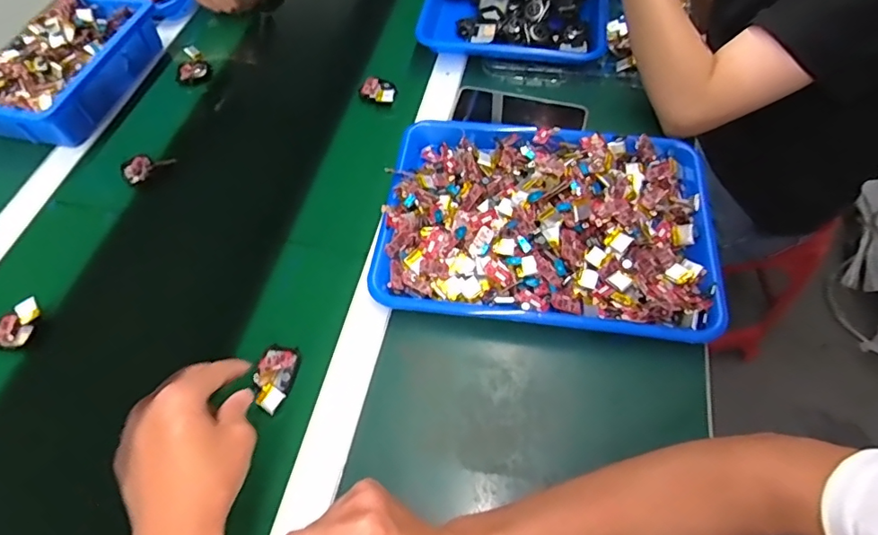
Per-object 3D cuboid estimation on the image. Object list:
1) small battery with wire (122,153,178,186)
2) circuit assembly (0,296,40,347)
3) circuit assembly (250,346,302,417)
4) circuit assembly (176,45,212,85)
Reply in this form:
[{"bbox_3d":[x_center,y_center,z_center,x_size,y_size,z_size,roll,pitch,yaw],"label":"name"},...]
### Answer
[{"bbox_3d":[-0.355,-0.126,0.624,0.058,0.011,0.034,-39,62,-19],"label":"small battery with wire"},{"bbox_3d":[-0.423,0.055,0.514,0.036,0.011,0.047,-8,56,-1],"label":"circuit assembly"},{"bbox_3d":[-0.150,0.101,0.471,0.035,0.012,0.062,3,57,6],"label":"circuit assembly"},{"bbox_3d":[-0.348,-0.282,0.719,0.045,0.029,0.043,-31,60,-15],"label":"circuit assembly"}]

